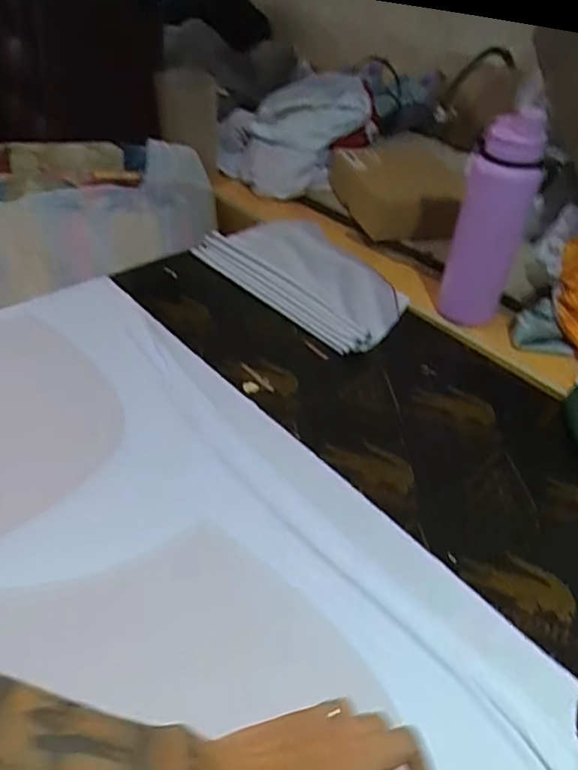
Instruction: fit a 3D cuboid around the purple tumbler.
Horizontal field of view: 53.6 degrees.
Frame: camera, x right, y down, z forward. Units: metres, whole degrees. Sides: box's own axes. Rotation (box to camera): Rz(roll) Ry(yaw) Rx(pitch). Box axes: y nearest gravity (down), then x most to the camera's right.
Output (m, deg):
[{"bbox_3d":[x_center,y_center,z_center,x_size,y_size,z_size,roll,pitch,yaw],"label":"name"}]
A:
[{"bbox_3d":[0.296,-0.228,0.848,0.091,0.337,0.084,3,42,-2],"label":"purple tumbler"}]

